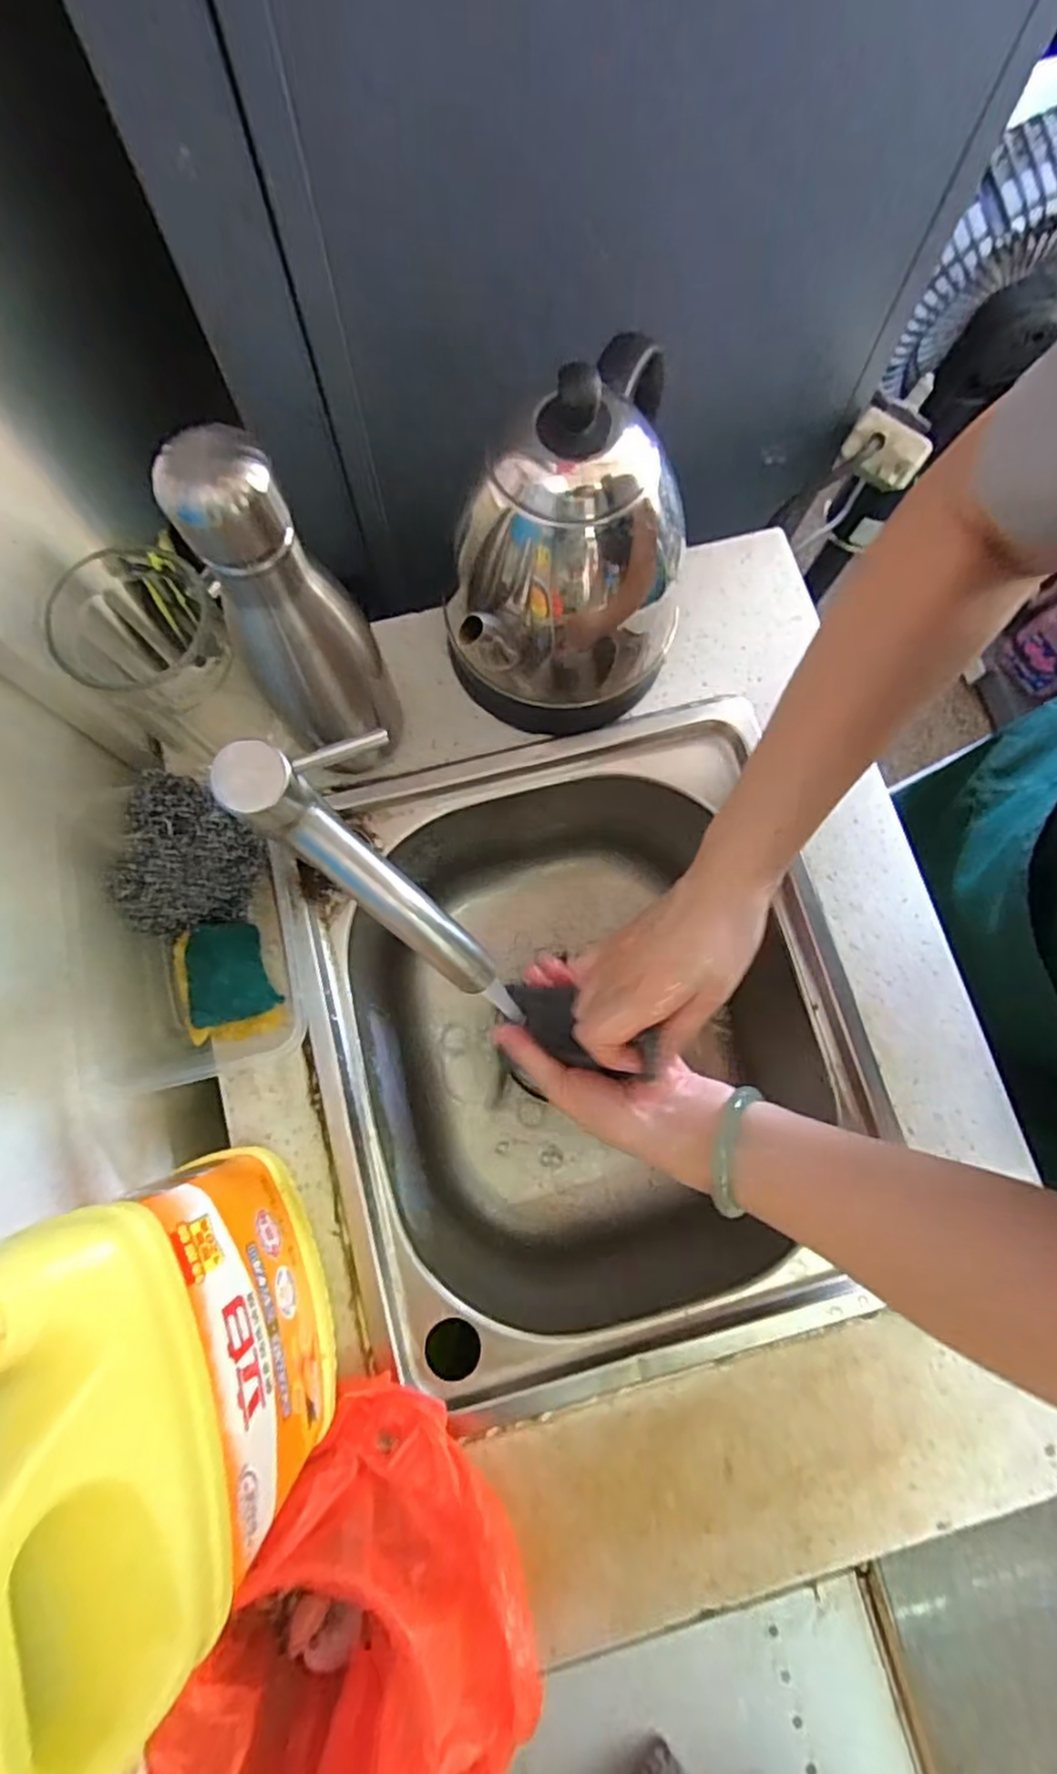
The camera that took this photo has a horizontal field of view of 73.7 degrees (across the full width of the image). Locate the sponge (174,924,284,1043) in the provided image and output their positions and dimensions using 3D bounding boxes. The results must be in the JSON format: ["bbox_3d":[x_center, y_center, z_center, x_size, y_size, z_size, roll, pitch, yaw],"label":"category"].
[{"bbox_3d":[-0.171,0.054,0.402,0.044,0.032,0.065,-21,80,-6],"label":"sponge"}]

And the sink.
[{"bbox_3d":[0.037,0.098,0.501,0.316,0.181,0.368,-14,79,-4],"label":"sink"}]

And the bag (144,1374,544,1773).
[{"bbox_3d":[-0.066,0.327,0.314,0.152,0.095,0.167,17,78,2],"label":"bag"}]

